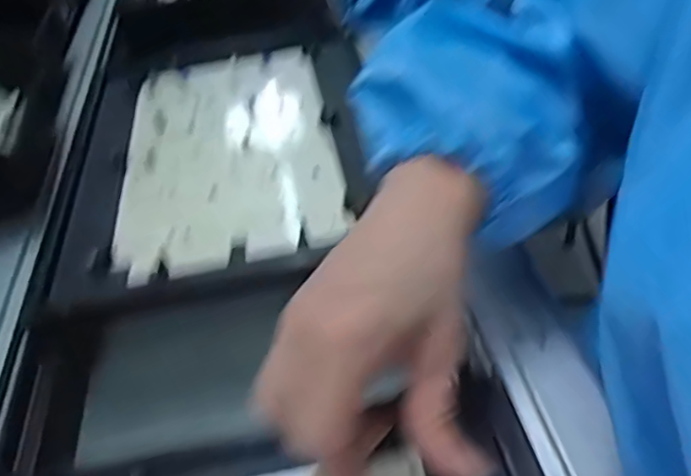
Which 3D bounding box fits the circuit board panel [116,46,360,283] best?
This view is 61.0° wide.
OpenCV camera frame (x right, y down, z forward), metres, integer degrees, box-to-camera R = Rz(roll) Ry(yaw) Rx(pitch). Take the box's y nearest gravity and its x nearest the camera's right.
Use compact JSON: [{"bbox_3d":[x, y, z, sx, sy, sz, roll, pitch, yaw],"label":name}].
[{"bbox_3d":[-0.105,-0.086,0.510,0.175,0.009,0.293,-13,46,-4],"label":"circuit board panel"}]

